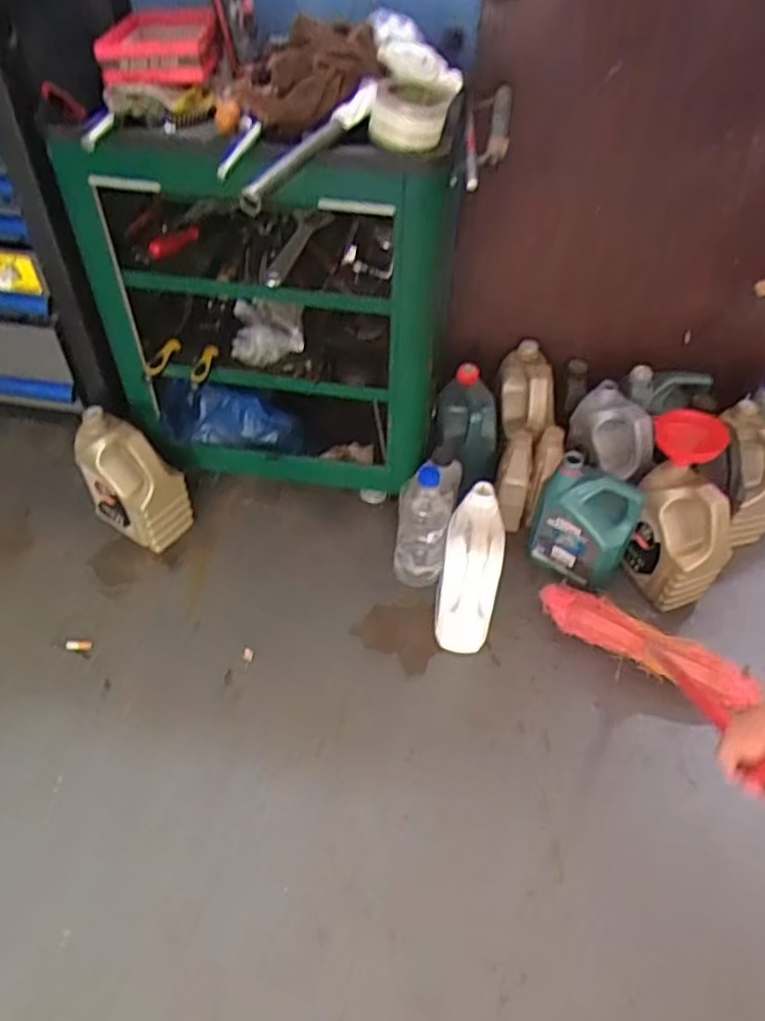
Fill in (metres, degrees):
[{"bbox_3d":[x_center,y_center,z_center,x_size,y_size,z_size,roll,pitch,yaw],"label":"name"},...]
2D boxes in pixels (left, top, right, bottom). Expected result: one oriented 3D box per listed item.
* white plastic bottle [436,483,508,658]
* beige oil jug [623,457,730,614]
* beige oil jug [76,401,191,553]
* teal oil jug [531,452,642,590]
[{"bbox_3d":[0.167,0.111,1.339,0.105,0.297,0.190,9,49,7],"label":"white plastic bottle"},{"bbox_3d":[0.587,0.055,1.417,0.130,0.264,0.211,-21,53,-19],"label":"beige oil jug"},{"bbox_3d":[-0.529,-0.066,1.489,0.201,0.279,0.120,26,53,20],"label":"beige oil jug"},{"bbox_3d":[0.403,0.033,1.423,0.190,0.233,0.092,32,55,24],"label":"teal oil jug"}]

